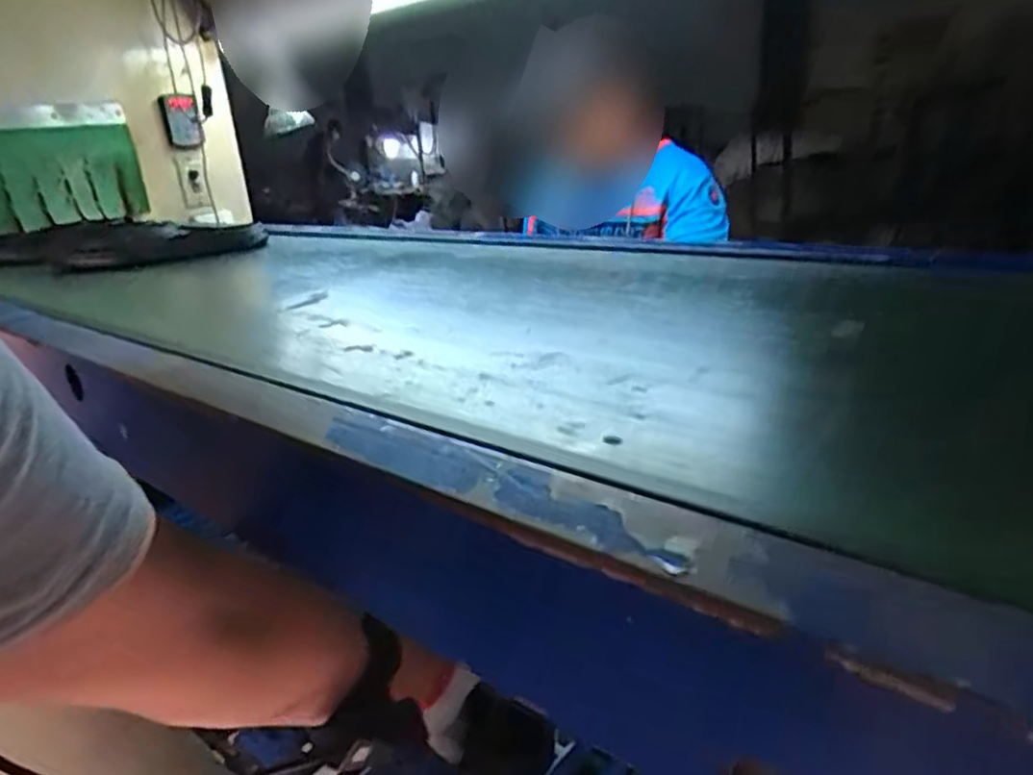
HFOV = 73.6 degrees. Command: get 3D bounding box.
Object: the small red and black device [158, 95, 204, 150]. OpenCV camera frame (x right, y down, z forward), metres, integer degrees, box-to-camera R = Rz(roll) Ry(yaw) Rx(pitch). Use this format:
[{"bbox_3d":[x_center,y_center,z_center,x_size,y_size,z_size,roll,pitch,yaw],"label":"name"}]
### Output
[{"bbox_3d":[-0.662,-0.526,1.368,0.070,0.099,0.016,-6,24,1],"label":"small red and black device"}]

